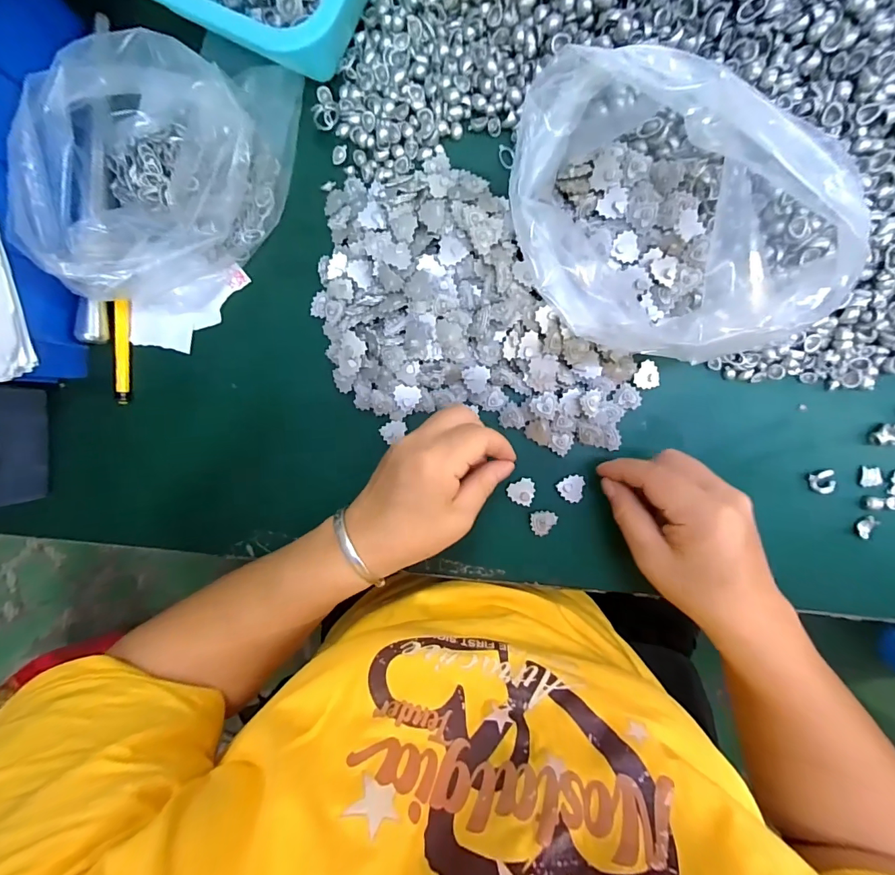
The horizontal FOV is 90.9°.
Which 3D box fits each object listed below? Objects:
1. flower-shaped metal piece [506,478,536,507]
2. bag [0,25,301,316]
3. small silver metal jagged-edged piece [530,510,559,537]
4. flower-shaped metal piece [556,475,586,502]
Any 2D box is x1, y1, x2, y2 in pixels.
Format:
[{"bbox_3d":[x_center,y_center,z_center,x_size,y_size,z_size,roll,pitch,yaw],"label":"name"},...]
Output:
[{"bbox_3d":[0.055,0.040,0.326,0.019,0.004,0.020,6,94,5],"label":"flower-shaped metal piece"},{"bbox_3d":[-0.186,-0.187,0.297,0.154,0.076,0.163,-7,93,6],"label":"bag"},{"bbox_3d":[0.071,0.064,0.326,0.019,0.004,0.018,-2,93,6],"label":"small silver metal jagged-edged piece"},{"bbox_3d":[0.092,0.037,0.323,0.018,0.004,0.019,0,94,5],"label":"flower-shaped metal piece"}]

